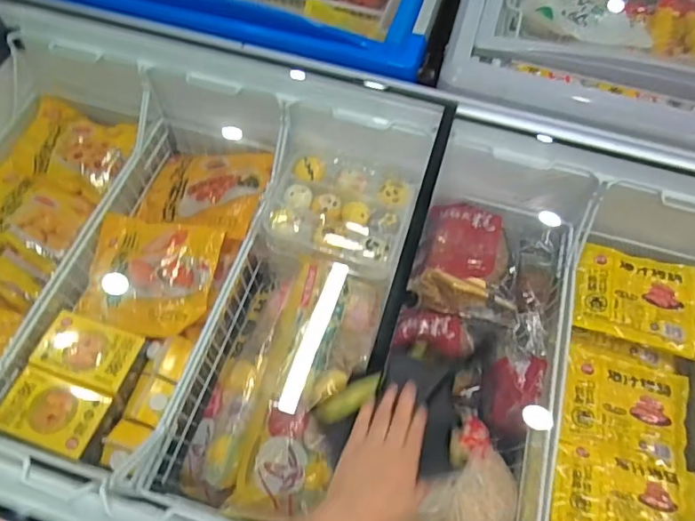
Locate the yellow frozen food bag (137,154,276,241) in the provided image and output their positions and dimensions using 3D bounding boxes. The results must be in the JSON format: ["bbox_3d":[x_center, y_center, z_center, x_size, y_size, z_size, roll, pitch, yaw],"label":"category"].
[{"bbox_3d":[-0.267,-0.131,0.984,0.254,0.029,0.171,7,65,22],"label":"yellow frozen food bag"}]

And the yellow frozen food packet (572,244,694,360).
[{"bbox_3d":[0.502,0.065,0.887,0.228,0.037,0.159,17,62,7],"label":"yellow frozen food packet"}]

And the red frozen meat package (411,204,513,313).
[{"bbox_3d":[0.207,-0.005,0.923,0.146,0.073,0.186,15,62,6],"label":"red frozen meat package"}]

